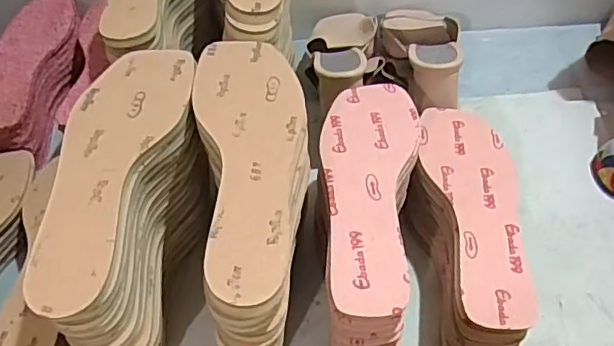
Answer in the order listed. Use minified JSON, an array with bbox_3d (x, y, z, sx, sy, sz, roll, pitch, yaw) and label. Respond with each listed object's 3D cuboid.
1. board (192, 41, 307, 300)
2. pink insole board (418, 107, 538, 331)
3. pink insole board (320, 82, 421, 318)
[{"bbox_3d":[-0.038,-0.018,0.404,0.079,0.005,0.232,-8,52,-6],"label":"board"},{"bbox_3d":[0.158,0.026,0.508,0.078,0.005,0.235,-6,51,1],"label":"pink insole board"},{"bbox_3d":[0.048,0.005,0.466,0.081,0.012,0.229,7,52,8],"label":"pink insole board"}]

